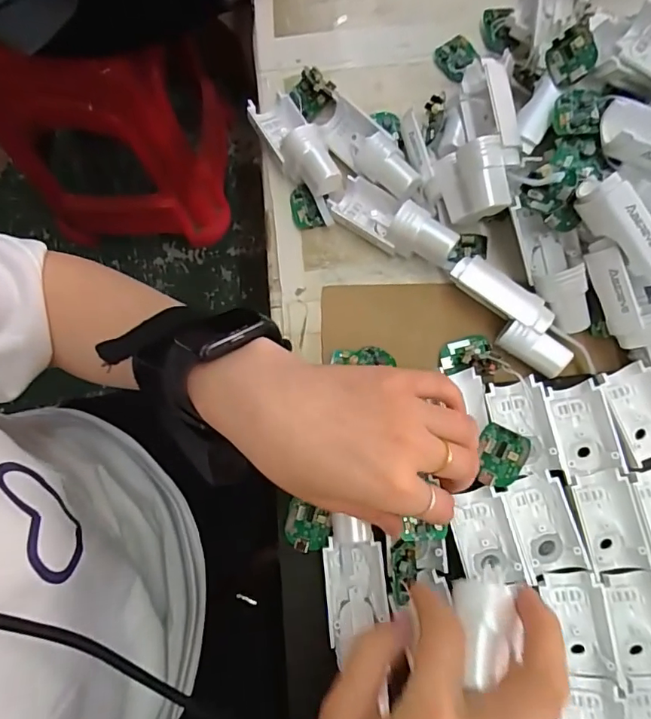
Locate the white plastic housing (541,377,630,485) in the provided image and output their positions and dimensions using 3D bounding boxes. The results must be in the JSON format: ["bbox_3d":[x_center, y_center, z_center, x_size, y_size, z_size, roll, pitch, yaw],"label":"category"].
[{"bbox_3d":[0.155,0.043,0.312,0.036,0.015,0.055,-13,78,0],"label":"white plastic housing"}]

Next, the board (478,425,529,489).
[{"bbox_3d":[0.102,0.058,0.300,0.027,0.004,0.034,22,90,22],"label":"board"}]

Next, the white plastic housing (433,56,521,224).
[{"bbox_3d":[0.099,-0.140,0.333,0.048,0.042,0.096,5,90,3],"label":"white plastic housing"}]

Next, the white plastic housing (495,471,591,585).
[{"bbox_3d":[0.128,0.098,0.301,0.031,0.016,0.057,-19,78,-2],"label":"white plastic housing"}]

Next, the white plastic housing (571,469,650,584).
[{"bbox_3d":[0.166,0.096,0.300,0.034,0.013,0.057,-8,78,1],"label":"white plastic housing"}]

